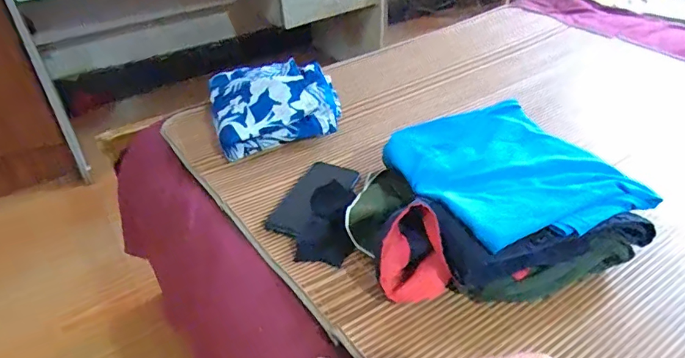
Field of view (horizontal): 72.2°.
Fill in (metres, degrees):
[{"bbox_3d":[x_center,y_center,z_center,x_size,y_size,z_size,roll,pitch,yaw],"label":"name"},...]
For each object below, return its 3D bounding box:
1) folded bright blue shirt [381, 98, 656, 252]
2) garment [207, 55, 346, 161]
[{"bbox_3d":[0.205,-0.016,0.595,0.234,0.027,0.259,-16,40,-19],"label":"folded bright blue shirt"},{"bbox_3d":[-0.120,-0.141,0.832,0.221,0.083,0.213,-12,38,-14],"label":"garment"}]

